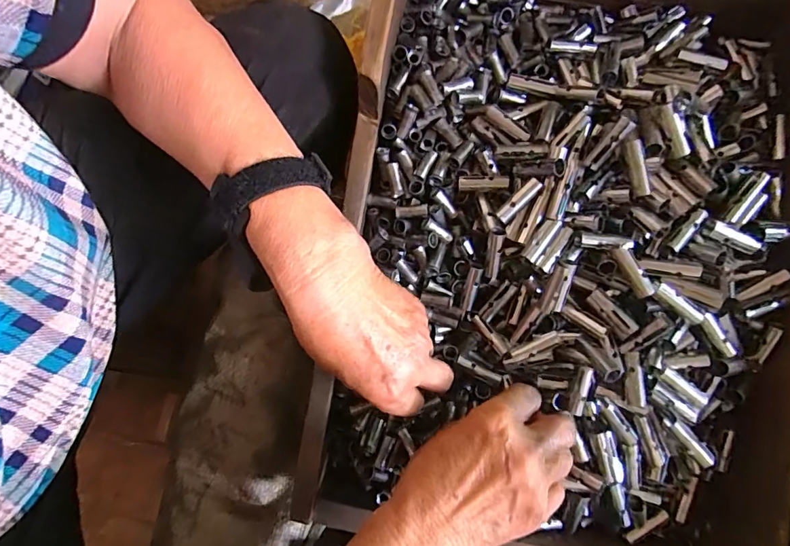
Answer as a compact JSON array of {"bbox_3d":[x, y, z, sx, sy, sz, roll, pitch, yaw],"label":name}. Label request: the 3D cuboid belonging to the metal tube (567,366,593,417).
[{"bbox_3d":[0.131,0.084,0.317,0.013,0.010,0.036,9,100,1],"label":"metal tube"}]

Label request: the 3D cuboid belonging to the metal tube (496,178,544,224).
[{"bbox_3d":[0.088,-0.051,0.320,0.038,0.007,0.010,-44,82,11],"label":"metal tube"}]

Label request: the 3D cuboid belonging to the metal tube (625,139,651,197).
[{"bbox_3d":[0.162,-0.070,0.300,0.008,0.011,0.038,-15,97,-4],"label":"metal tube"}]

